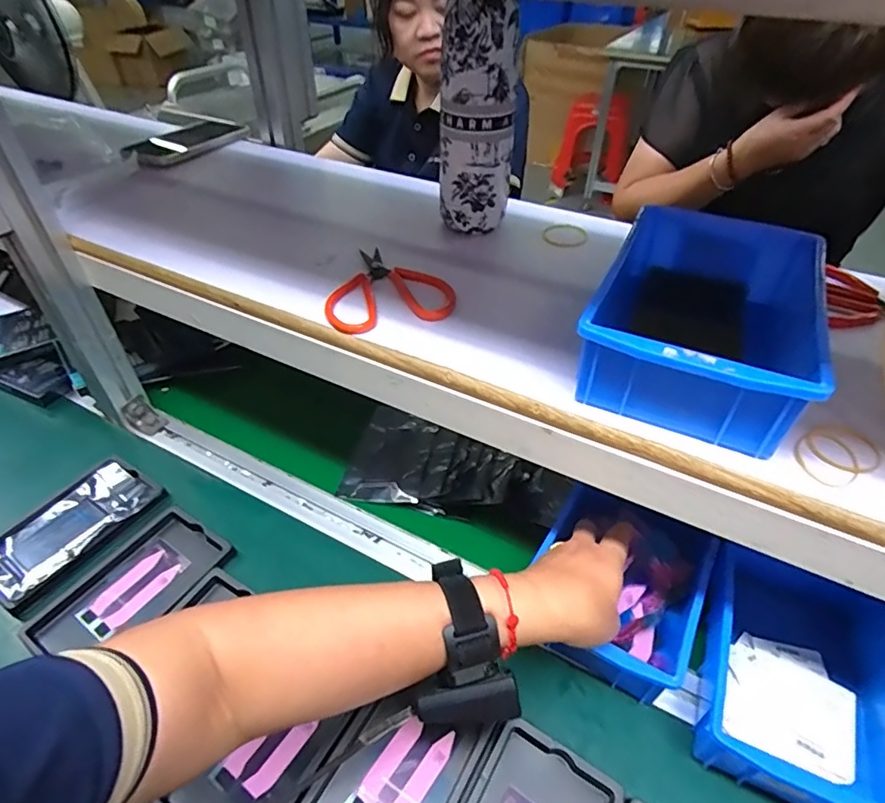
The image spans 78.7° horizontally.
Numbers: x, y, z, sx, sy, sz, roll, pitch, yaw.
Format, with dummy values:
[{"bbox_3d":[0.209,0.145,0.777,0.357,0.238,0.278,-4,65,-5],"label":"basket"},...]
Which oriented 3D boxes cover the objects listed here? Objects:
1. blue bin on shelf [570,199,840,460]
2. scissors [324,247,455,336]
[{"bbox_3d":[0.179,-0.056,0.378,0.128,0.069,0.199,19,45,20],"label":"blue bin on shelf"},{"bbox_3d":[-0.051,-0.095,0.454,0.100,0.017,0.108,-14,43,-15],"label":"scissors"}]

